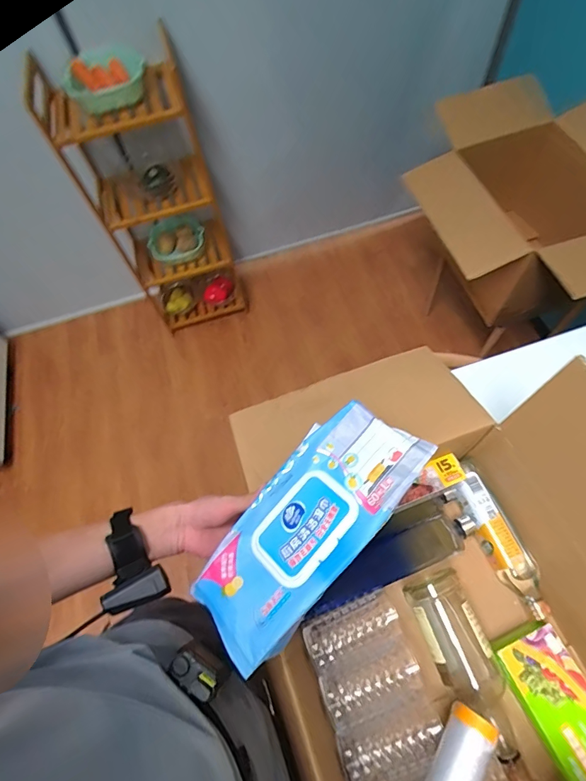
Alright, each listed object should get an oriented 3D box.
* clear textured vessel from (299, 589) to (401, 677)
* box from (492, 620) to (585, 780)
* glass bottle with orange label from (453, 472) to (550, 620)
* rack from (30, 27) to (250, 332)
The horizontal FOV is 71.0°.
[{"bbox_3d":[0.088,0.357,0.616,0.140,0.045,0.072,-21,66,-7],"label":"clear textured vessel"},{"bbox_3d":[0.369,0.436,0.558,0.095,0.035,0.197,-26,64,-9],"label":"box"},{"bbox_3d":[0.327,0.241,0.649,0.048,0.049,0.214,-23,67,-8],"label":"glass bottle with orange label"},{"bbox_3d":[-0.449,-0.598,1.502,0.392,0.917,0.377,-25,67,-9],"label":"rack"}]

